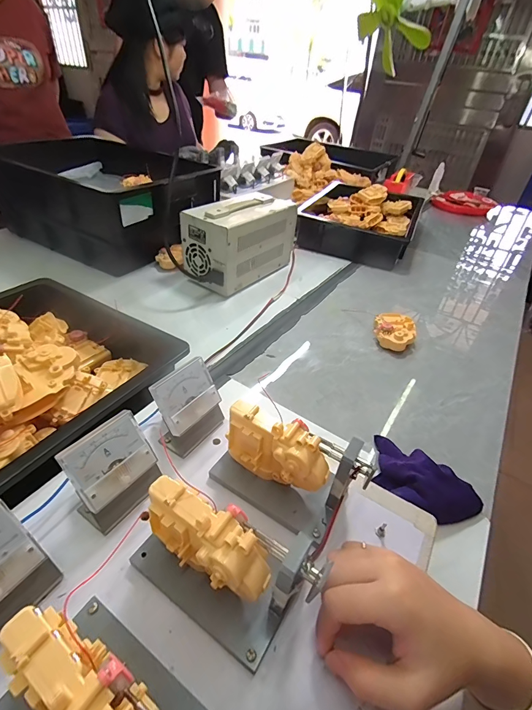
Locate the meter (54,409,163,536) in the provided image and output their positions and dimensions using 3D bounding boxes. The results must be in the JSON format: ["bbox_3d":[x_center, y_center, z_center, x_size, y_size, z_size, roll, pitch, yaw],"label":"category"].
[{"bbox_3d":[-0.131,0.096,0.295,0.048,0.066,0.068,30,45,27],"label":"meter"}]

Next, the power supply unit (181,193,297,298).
[{"bbox_3d":[-0.057,-0.262,0.798,0.133,0.167,0.260,25,44,24],"label":"power supply unit"}]

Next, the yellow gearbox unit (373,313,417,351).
[{"bbox_3d":[0.246,-0.044,0.665,0.078,0.037,0.092,18,41,17],"label":"yellow gearbox unit"}]

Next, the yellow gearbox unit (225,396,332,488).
[{"bbox_3d":[0.010,0.084,0.309,0.096,0.064,0.033,27,44,23],"label":"yellow gearbox unit"}]

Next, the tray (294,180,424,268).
[{"bbox_3d":[0.287,-0.431,1.090,0.348,0.103,0.466,18,41,14],"label":"tray"}]

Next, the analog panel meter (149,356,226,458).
[{"bbox_3d":[-0.079,0.053,0.358,0.038,0.075,0.068,31,45,27],"label":"analog panel meter"}]

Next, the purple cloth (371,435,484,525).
[{"bbox_3d":[0.181,0.149,0.413,0.138,0.047,0.082,32,47,31],"label":"purple cloth"}]

